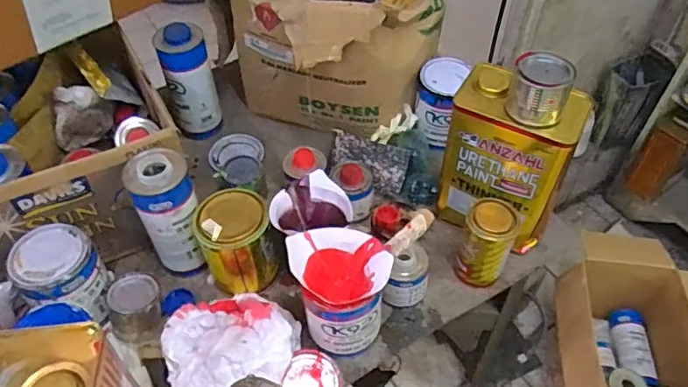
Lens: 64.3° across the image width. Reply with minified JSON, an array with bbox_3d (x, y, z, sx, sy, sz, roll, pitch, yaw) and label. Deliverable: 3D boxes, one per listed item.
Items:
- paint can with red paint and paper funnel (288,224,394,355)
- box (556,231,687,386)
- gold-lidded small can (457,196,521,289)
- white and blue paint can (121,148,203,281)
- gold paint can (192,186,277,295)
[{"bbox_3d":[-0.005,0.126,0.726,0.116,0.146,0.121,0,49,0],"label":"paint can with red paint and paper funnel"},{"bbox_3d":[0.724,0.383,1.357,0.383,0.271,0.532,10,50,9],"label":"box"},{"bbox_3d":[0.205,0.073,0.796,0.073,0.131,0.063,19,52,16],"label":"gold-lidded small can"},{"bbox_3d":[-0.250,0.036,0.795,0.081,0.201,0.087,0,49,0],"label":"white and blue paint can"},{"bbox_3d":[-0.158,0.076,0.810,0.095,0.164,0.097,0,49,0],"label":"gold paint can"}]

